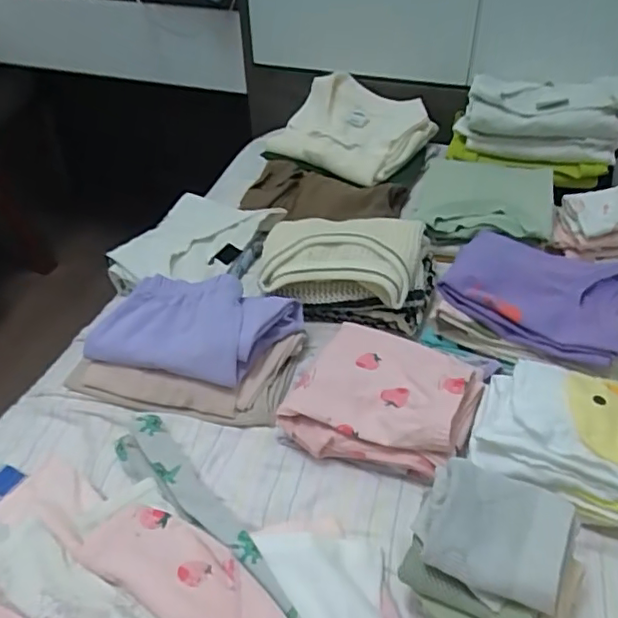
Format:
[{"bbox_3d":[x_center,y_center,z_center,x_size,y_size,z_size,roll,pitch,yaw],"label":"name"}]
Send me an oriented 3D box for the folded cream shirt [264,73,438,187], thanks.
[{"bbox_3d":[0.065,-0.309,0.987,0.253,0.071,0.196,20,48,24],"label":"folded cream shirt"}]

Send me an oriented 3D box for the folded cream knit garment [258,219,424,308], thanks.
[{"bbox_3d":[0.032,-0.068,0.736,0.204,0.057,0.144,11,45,12],"label":"folded cream knit garment"}]

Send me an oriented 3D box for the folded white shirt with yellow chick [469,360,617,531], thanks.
[{"bbox_3d":[0.271,0.134,0.528,0.232,0.081,0.124,16,47,17],"label":"folded white shirt with yellow chick"}]

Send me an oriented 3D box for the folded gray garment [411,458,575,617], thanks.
[{"bbox_3d":[0.137,0.166,0.436,0.104,0.030,0.087,19,47,23],"label":"folded gray garment"}]

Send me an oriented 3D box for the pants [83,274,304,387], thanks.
[{"bbox_3d":[-0.136,0.019,0.677,0.231,0.043,0.134,11,45,12],"label":"pants"}]

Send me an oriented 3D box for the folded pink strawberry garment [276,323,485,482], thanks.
[{"bbox_3d":[0.080,0.092,0.612,0.177,0.061,0.172,21,48,21],"label":"folded pink strawberry garment"}]

